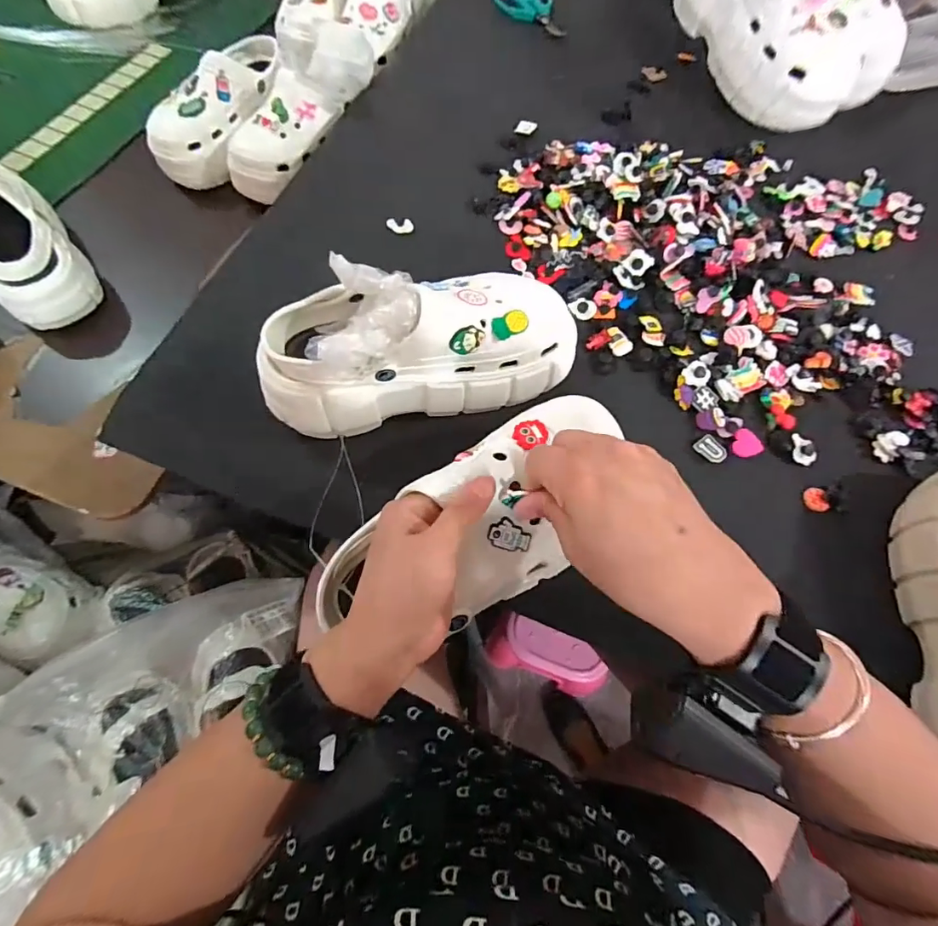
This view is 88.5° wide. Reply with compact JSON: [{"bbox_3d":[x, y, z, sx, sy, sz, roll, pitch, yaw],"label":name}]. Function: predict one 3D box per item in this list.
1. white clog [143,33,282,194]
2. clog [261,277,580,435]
[{"bbox_3d":[-0.336,-0.492,0.670,0.083,0.112,0.248,26,68,8],"label":"white clog"},{"bbox_3d":[-0.037,-0.103,0.401,0.265,0.115,0.098,-12,68,-8],"label":"clog"}]

